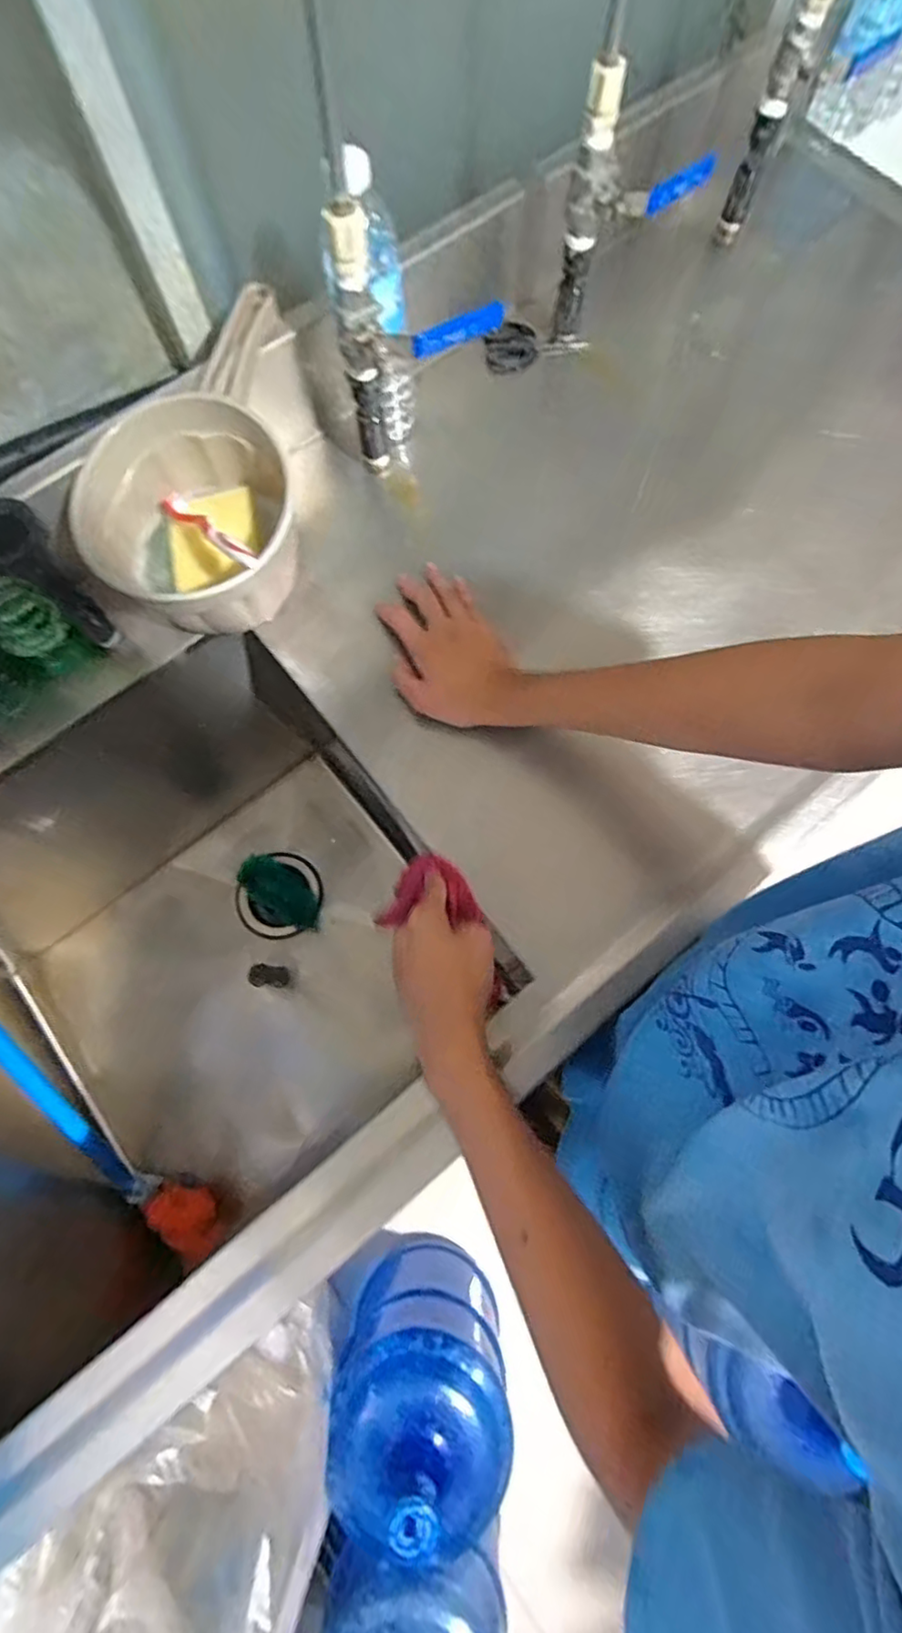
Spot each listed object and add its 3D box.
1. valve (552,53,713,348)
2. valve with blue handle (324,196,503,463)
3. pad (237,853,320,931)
[{"bbox_3d":[0.159,-0.527,0.549,0.113,0.198,0.043,6,74,3],"label":"valve"},{"bbox_3d":[-0.025,-0.375,0.514,0.129,0.214,0.043,-3,74,0],"label":"valve with blue handle"},{"bbox_3d":[-0.236,0.105,0.857,0.128,0.021,0.060,32,77,9],"label":"pad"}]

